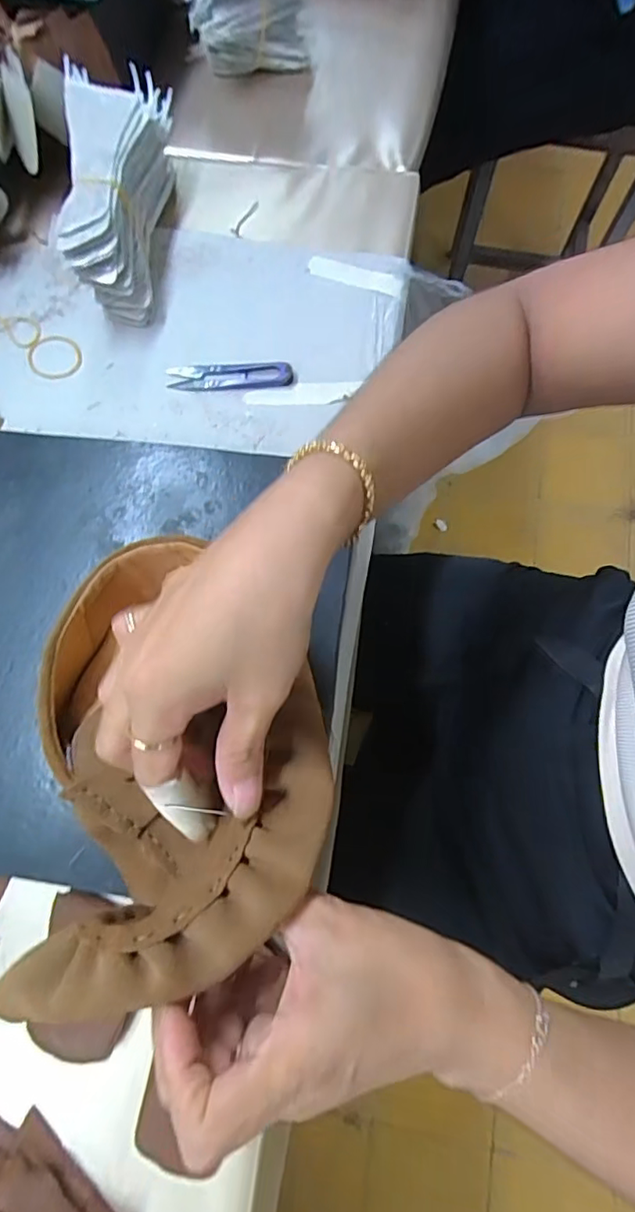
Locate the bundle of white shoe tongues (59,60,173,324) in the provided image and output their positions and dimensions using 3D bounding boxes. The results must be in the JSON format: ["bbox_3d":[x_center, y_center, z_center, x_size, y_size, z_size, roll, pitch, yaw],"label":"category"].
[{"bbox_3d":[-0.172,-0.345,0.464,0.078,0.074,0.199,4,74,3],"label":"bundle of white shoe tongues"}]

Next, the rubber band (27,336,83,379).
[{"bbox_3d":[-0.222,-0.211,0.464,0.045,0.004,0.041,-1,74,1],"label":"rubber band"}]

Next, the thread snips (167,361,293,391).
[{"bbox_3d":[-0.072,-0.189,0.453,0.100,0.005,0.023,0,74,1],"label":"thread snips"}]

